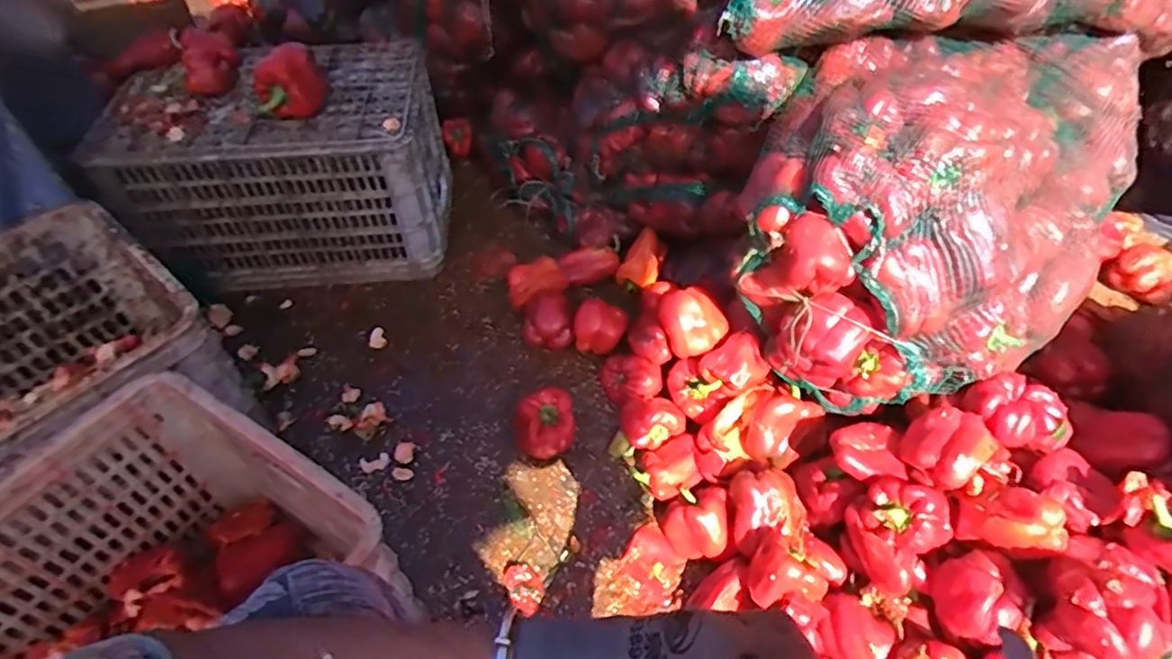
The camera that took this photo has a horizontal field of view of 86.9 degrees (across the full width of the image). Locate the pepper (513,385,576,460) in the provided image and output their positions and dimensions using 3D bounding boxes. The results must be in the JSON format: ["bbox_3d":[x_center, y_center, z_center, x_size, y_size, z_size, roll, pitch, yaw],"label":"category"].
[{"bbox_3d":[-0.061,0.146,0.931,0.085,0.078,0.092,0,50,0],"label":"pepper"}]

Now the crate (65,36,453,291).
[{"bbox_3d":[-0.538,-0.305,1.100,0.516,0.276,0.314,-5,50,-4],"label":"crate"}]

